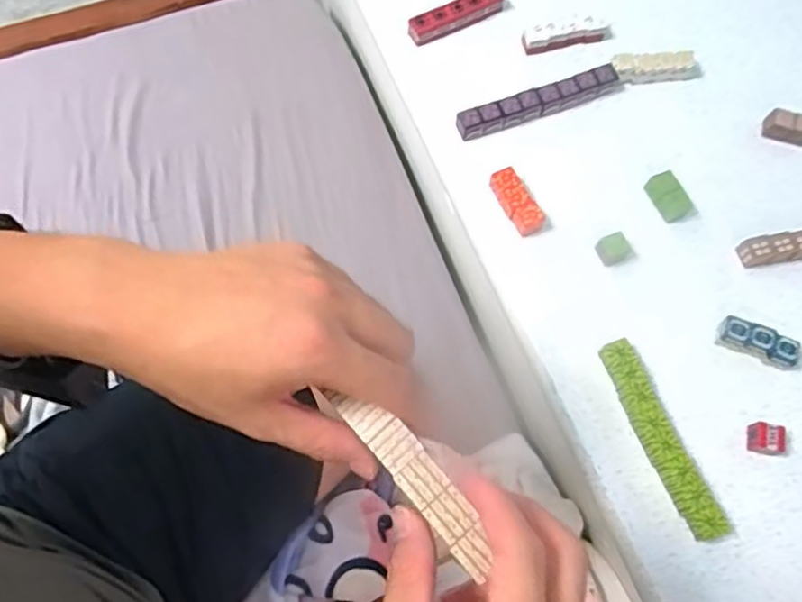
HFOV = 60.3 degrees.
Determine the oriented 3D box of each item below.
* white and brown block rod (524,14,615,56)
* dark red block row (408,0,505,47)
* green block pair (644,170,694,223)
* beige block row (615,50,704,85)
[{"bbox_3d":[0.168,-0.268,0.687,0.096,0.025,0.026,-17,70,-8],"label":"white and brown block rod"},{"bbox_3d":[0.057,-0.286,0.692,0.103,0.022,0.026,-27,71,-11],"label":"dark red block row"},{"bbox_3d":[0.240,-0.093,0.621,0.023,0.021,0.042,-27,71,-11],"label":"green block pair"},{"bbox_3d":[0.250,-0.227,0.674,0.092,0.027,0.021,-9,69,-5],"label":"beige block row"}]

